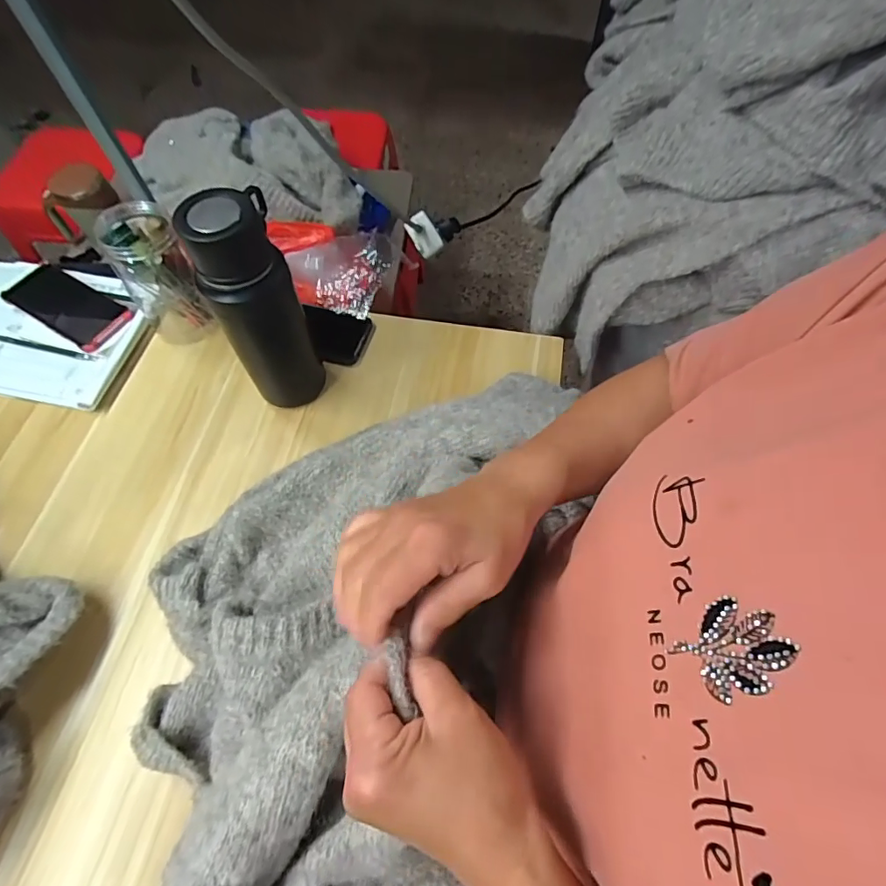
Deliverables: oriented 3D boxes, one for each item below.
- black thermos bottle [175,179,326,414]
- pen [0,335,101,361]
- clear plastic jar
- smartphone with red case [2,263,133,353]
[{"bbox_3d":[-0.187,-0.139,0.518,0.075,0.243,0.074,-16,63,-9],"label":"black thermos bottle"},{"bbox_3d":[-0.523,-0.125,0.648,0.153,0.004,0.011,12,62,6],"label":"pen"},{"bbox_3d":[-0.348,-0.207,0.605,0.084,0.146,0.082,-31,66,-16],"label":"clear plastic jar"},{"bbox_3d":[-0.507,-0.185,0.666,0.177,0.018,0.076,28,65,14],"label":"smartphone with red case"}]

